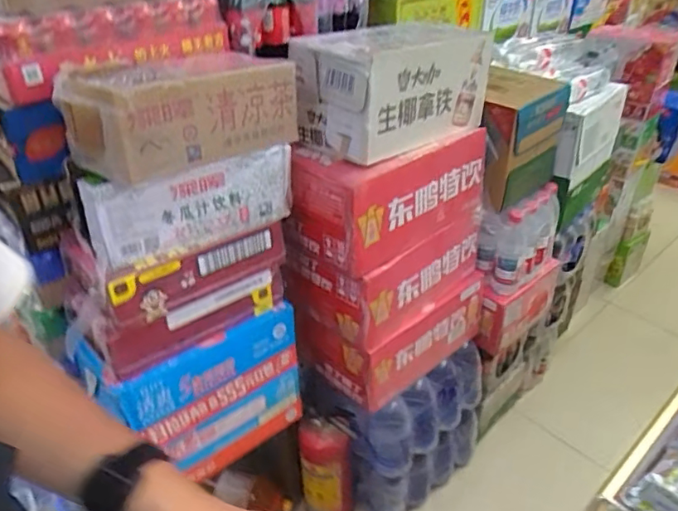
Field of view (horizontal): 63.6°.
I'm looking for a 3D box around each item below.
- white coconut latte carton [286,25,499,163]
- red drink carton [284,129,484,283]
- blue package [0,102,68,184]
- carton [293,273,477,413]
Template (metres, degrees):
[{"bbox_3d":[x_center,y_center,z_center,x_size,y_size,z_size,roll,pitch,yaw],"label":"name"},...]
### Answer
[{"bbox_3d":[0.095,-0.335,1.076,0.327,0.182,0.230,-25,41,-32],"label":"white coconut latte carton"},{"bbox_3d":[0.100,-0.139,1.128,0.388,0.194,0.195,-26,42,-33],"label":"red drink carton"},{"bbox_3d":[-0.472,-0.175,0.860,0.107,0.116,0.011,-6,24,15],"label":"blue package"},{"bbox_3d":[0.128,0.162,1.344,0.407,0.193,0.255,-26,42,-33],"label":"carton"}]

